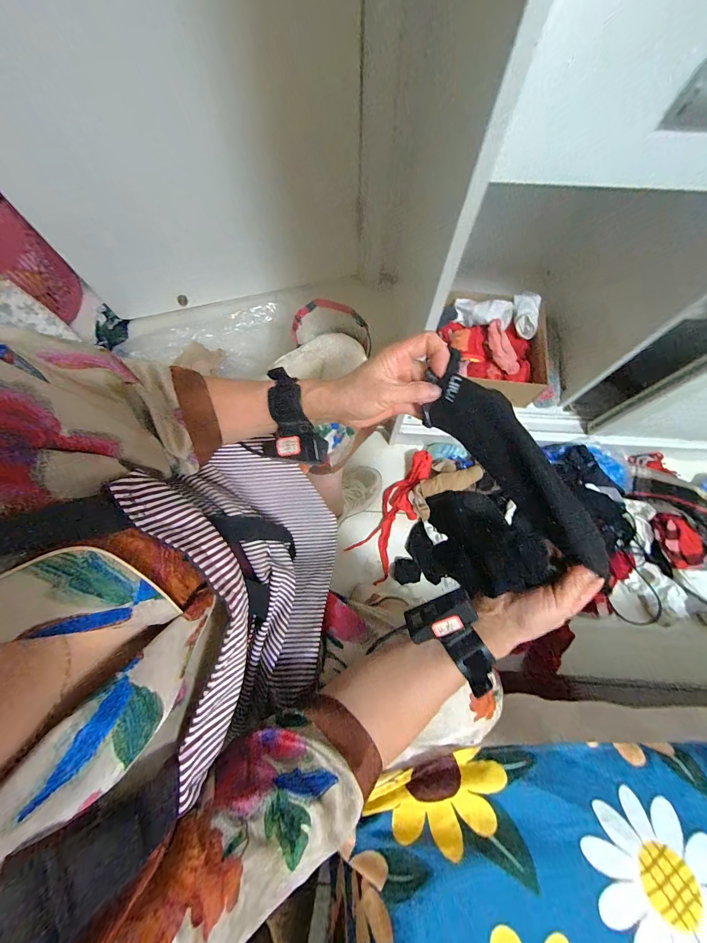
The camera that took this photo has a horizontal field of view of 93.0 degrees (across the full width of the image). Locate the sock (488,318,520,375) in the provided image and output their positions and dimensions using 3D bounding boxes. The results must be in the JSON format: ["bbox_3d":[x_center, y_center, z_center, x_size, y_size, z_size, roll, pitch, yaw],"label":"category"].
[{"bbox_3d":[0.379,-0.312,0.856,0.052,0.028,0.139,-29,97,-7],"label":"sock"}]

